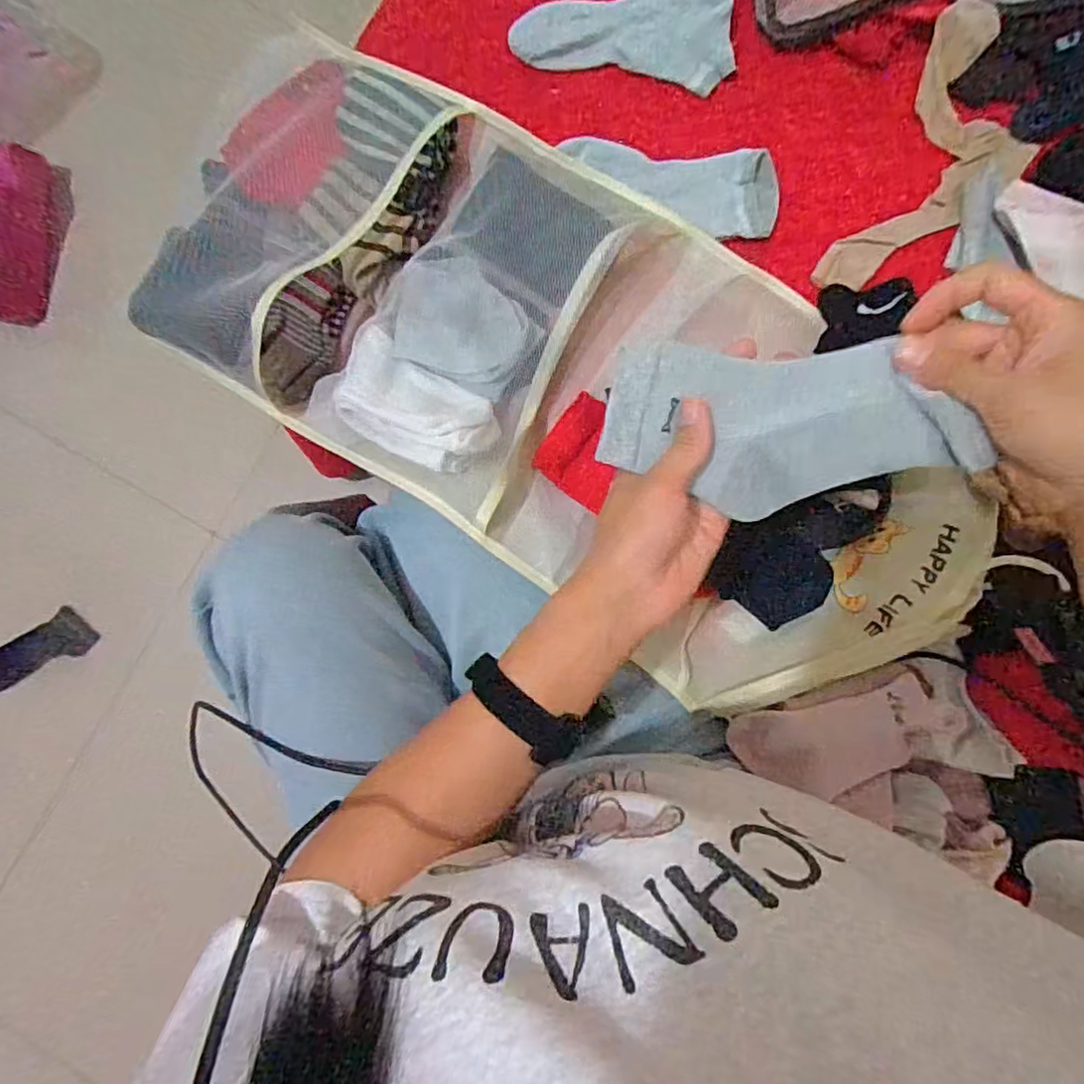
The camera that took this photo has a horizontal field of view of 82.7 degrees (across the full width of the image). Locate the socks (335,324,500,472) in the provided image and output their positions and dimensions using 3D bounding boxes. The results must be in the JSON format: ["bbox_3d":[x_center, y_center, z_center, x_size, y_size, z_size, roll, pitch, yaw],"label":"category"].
[{"bbox_3d":[-0.113,-0.114,0.513,0.155,0.035,0.083,36,88,4],"label":"socks"}]

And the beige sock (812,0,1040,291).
[{"bbox_3d":[0.361,-0.327,0.546,0.134,0.042,0.260,25,87,3],"label":"beige sock"}]

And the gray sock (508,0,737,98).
[{"bbox_3d":[0.076,-0.472,0.561,0.198,0.028,0.087,12,86,3],"label":"gray sock"}]

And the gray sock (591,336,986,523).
[{"bbox_3d":[0.140,-0.066,0.366,0.198,0.039,0.094,6,86,9],"label":"gray sock"}]

